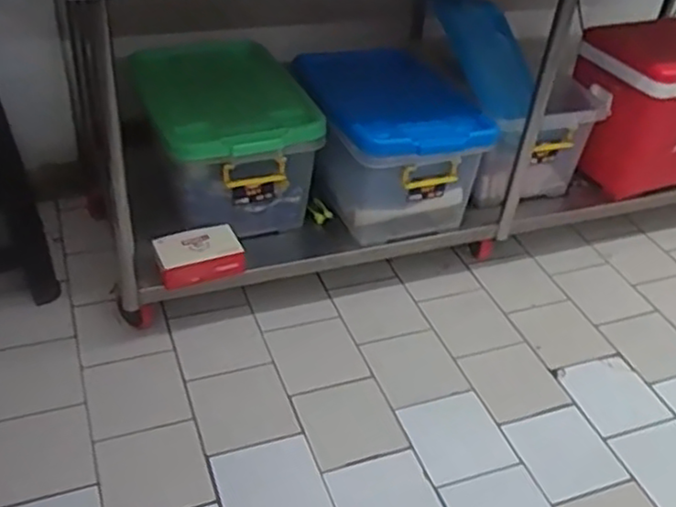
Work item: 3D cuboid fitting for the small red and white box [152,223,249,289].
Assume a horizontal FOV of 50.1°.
[{"bbox_3d":[-0.306,0.004,1.598,0.185,0.063,0.112,-10,41,-19],"label":"small red and white box"}]

